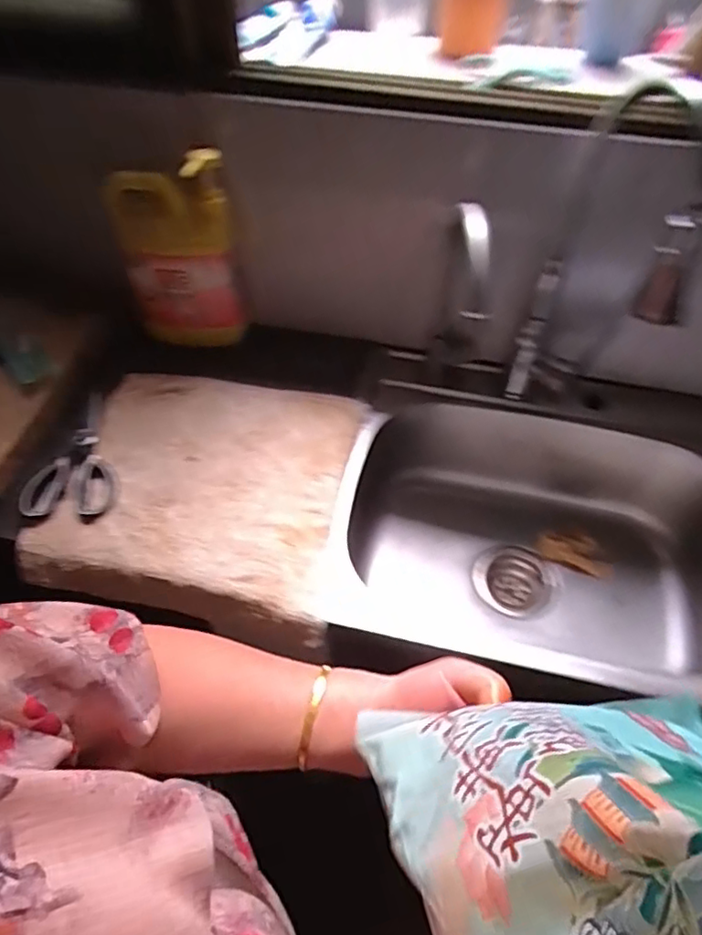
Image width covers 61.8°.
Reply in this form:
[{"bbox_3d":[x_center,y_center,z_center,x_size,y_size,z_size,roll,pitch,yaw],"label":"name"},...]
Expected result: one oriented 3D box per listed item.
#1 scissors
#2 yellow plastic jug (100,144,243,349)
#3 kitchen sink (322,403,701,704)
[{"bbox_3d":[-0.312,-0.019,0.693,0.099,0.014,0.173,1,52,0],"label":"scissors"},{"bbox_3d":[-0.215,-0.267,0.741,0.140,0.242,0.109,-16,54,-13],"label":"yellow plastic jug"},{"bbox_3d":[0.273,0.121,0.736,0.568,0.190,0.343,8,53,5],"label":"kitchen sink"}]

